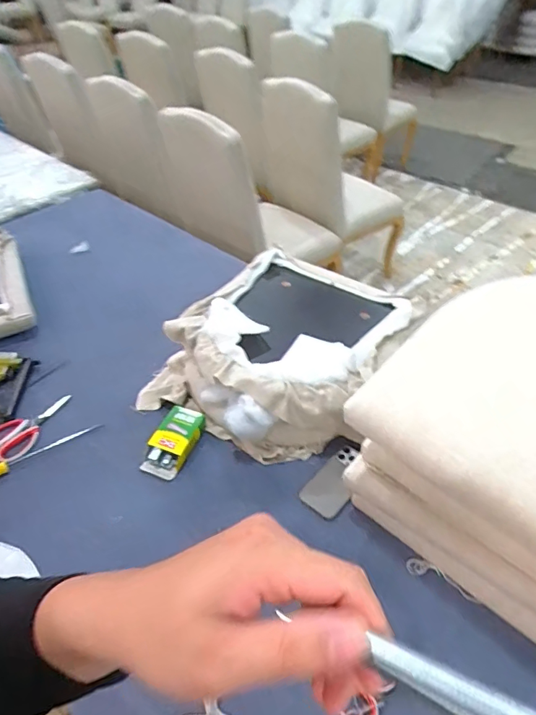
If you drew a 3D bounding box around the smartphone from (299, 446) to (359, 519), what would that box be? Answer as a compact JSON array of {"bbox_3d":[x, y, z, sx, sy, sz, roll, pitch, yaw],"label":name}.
[{"bbox_3d":[0.136,0.239,0.921,0.080,0.015,0.151,31,58,29],"label":"smartphone"}]

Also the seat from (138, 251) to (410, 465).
[{"bbox_3d":[0.030,-0.028,1.098,0.452,0.162,0.522,26,50,24],"label":"seat"}]

